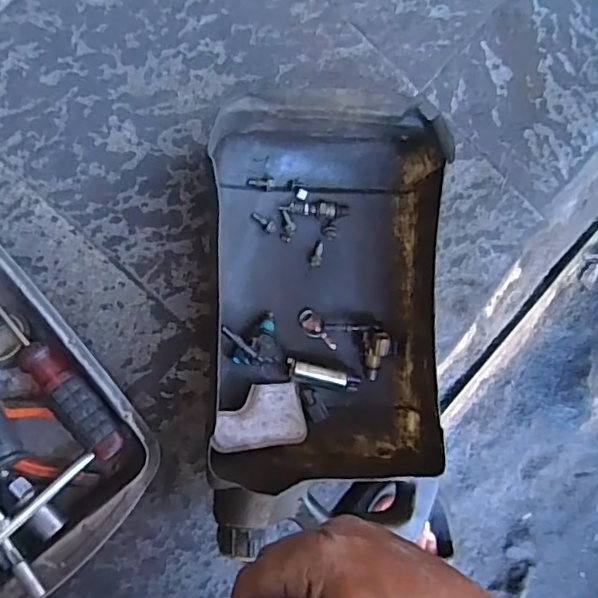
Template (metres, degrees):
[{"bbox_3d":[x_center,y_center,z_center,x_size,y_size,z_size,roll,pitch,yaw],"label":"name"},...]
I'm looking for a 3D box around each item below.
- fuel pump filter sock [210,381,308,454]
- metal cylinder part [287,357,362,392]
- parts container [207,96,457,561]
[{"bbox_3d":[-0.033,0.094,0.463,0.081,0.007,0.050,1,66,-30],"label":"fuel pump filter sock"},{"bbox_3d":[0.021,0.065,0.487,0.064,0.019,0.015,17,85,-7],"label":"metal cylinder part"},{"bbox_3d":[0.020,0.021,0.461,0.177,0.086,0.328,1,87,-8],"label":"parts container"}]

